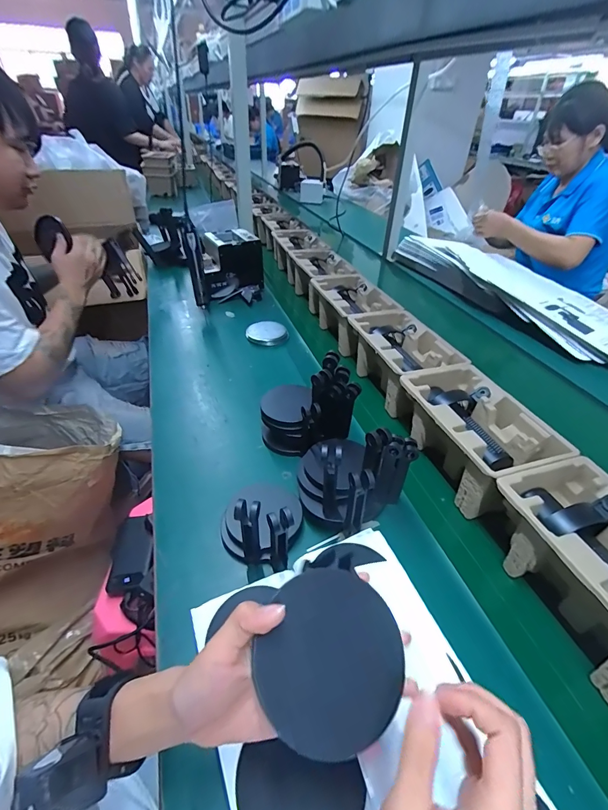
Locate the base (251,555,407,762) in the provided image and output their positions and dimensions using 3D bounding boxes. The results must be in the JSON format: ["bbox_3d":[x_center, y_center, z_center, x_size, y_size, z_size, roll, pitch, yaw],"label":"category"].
[{"bbox_3d":[0.016,0.160,0.237,0.090,0.009,0.094,0,63,-1],"label":"base"}]

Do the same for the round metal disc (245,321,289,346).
[{"bbox_3d":[-0.090,-0.176,0.899,0.097,0.019,0.097,1,39,-1],"label":"round metal disc"}]

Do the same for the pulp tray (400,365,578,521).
[{"bbox_3d":[0.254,0.045,0.574,0.144,0.098,0.226,-11,41,-16],"label":"pulp tray"}]

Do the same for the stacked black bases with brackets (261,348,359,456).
[{"bbox_3d":[-0.003,0.003,0.576,0.138,0.157,0.086,24,44,25],"label":"stacked black bases with brackets"}]

